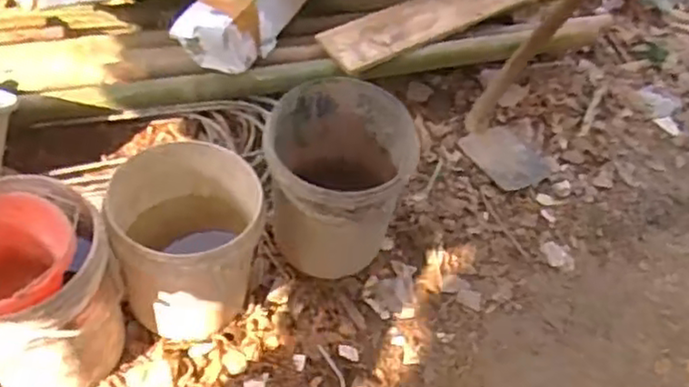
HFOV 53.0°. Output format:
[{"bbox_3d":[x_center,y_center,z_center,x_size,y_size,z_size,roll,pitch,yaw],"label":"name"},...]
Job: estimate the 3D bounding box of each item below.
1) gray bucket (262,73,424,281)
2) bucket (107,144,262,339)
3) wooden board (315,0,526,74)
[{"bbox_3d":[-0.013,-0.002,1.517,0.291,0.364,0.314,1,51,-3],"label":"gray bucket"},{"bbox_3d":[-0.320,0.108,1.425,0.279,0.342,0.328,-3,52,-6],"label":"bucket"},{"bbox_3d":[0.225,-0.485,1.889,0.618,0.030,0.185,-29,58,-25],"label":"wooden board"}]

